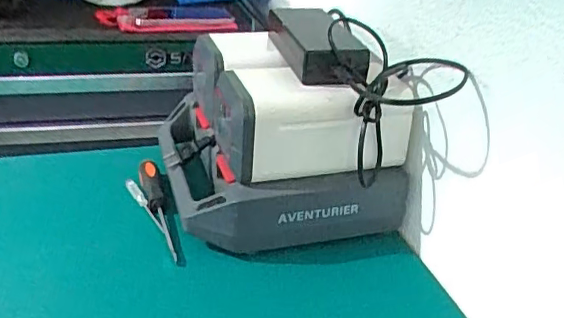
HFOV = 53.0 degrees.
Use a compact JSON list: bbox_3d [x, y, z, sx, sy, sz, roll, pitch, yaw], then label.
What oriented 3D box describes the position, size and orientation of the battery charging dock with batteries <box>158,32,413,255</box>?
[{"bbox_3d":[-0.010,-0.045,0.656,0.237,0.170,0.256,-5,30,-17],"label":"battery charging dock with batteries"}]

